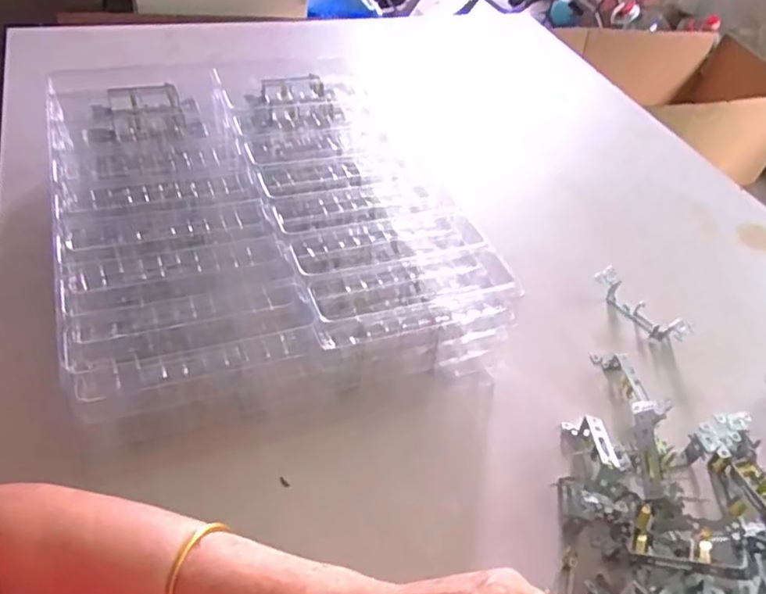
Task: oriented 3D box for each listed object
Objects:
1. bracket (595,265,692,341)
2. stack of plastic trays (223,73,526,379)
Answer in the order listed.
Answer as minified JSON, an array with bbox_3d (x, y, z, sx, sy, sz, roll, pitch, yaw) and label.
[{"bbox_3d":[0.259,0.010,0.635,0.021,0.026,0.104,-23,53,-28],"label":"bracket"},{"bbox_3d":[-0.041,-0.088,0.635,0.175,0.117,0.407,-11,48,-19],"label":"stack of plastic trays"}]

